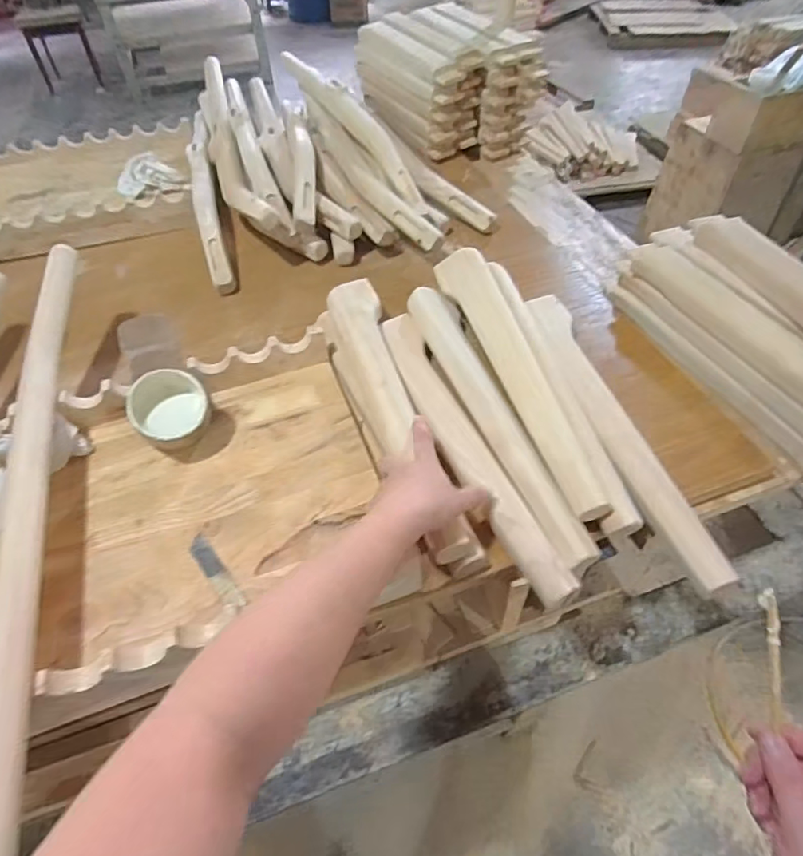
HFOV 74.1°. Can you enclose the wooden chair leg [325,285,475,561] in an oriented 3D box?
[{"bbox_3d":[-0.015,-0.037,0.613,0.063,0.052,0.424,-15,52,-9],"label":"wooden chair leg"}]

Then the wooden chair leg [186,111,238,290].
[{"bbox_3d":[-0.346,-0.398,0.951,0.050,0.079,0.417,-14,51,-9],"label":"wooden chair leg"}]

